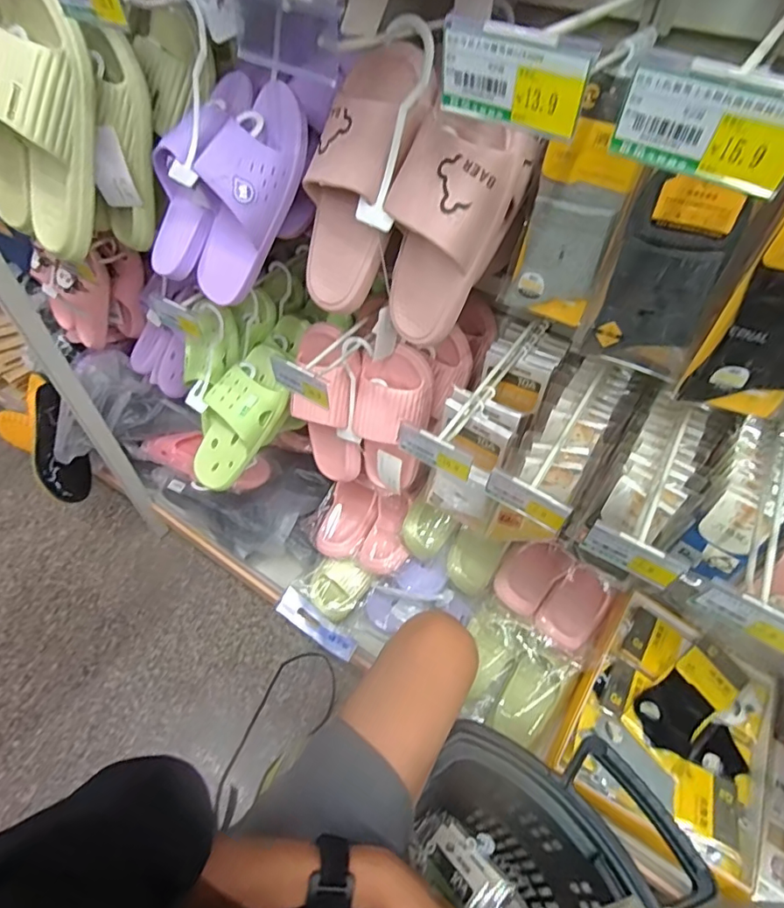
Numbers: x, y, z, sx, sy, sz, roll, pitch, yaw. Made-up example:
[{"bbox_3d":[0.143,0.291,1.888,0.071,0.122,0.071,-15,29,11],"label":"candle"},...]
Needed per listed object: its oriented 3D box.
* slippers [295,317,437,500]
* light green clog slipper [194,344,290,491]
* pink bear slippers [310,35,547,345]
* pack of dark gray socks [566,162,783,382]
[{"bbox_3d":[-0.041,-0.062,0.752,0.185,0.237,0.089,15,51,10],"label":"slippers"},{"bbox_3d":[-0.239,-0.055,0.804,0.105,0.230,0.085,35,20,-9],"label":"light green clog slipper"},{"bbox_3d":[0.020,-0.249,0.520,0.213,0.218,0.113,18,52,13],"label":"pink bear slippers"},{"bbox_3d":[0.250,-0.155,0.473,0.104,0.182,0.027,19,49,11],"label":"pack of dark gray socks"}]

